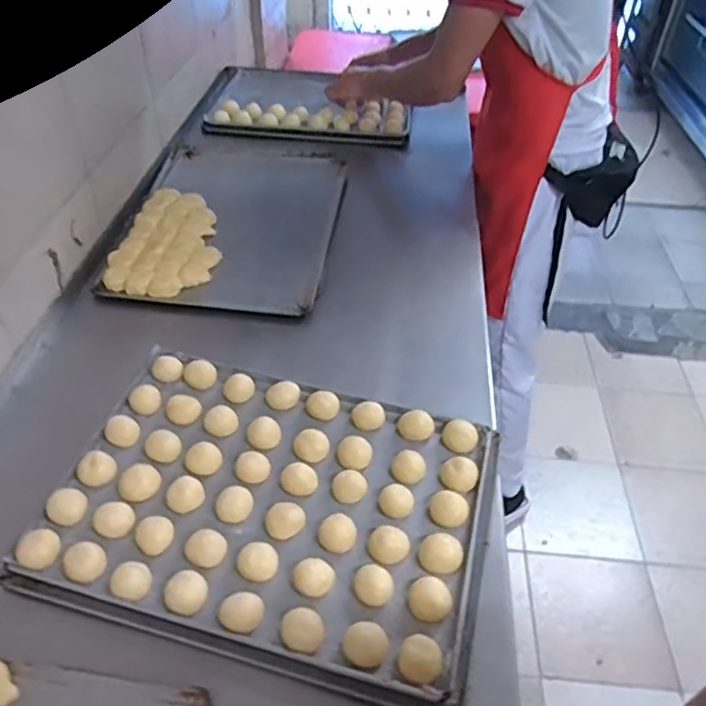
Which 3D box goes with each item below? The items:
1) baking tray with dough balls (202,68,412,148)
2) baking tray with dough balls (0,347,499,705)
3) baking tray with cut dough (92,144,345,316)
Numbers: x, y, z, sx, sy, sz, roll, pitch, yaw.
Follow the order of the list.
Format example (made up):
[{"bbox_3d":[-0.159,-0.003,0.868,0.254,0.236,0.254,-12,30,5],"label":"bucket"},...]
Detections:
[{"bbox_3d":[-0.098,-0.597,1.486,0.463,0.039,0.396,6,43,3],"label":"baking tray with dough balls"},{"bbox_3d":[-0.083,0.154,0.664,0.440,0.033,0.321,12,44,10],"label":"baking tray with dough balls"},{"bbox_3d":[-0.203,-0.241,1.079,0.337,0.031,0.489,6,43,3],"label":"baking tray with cut dough"}]

